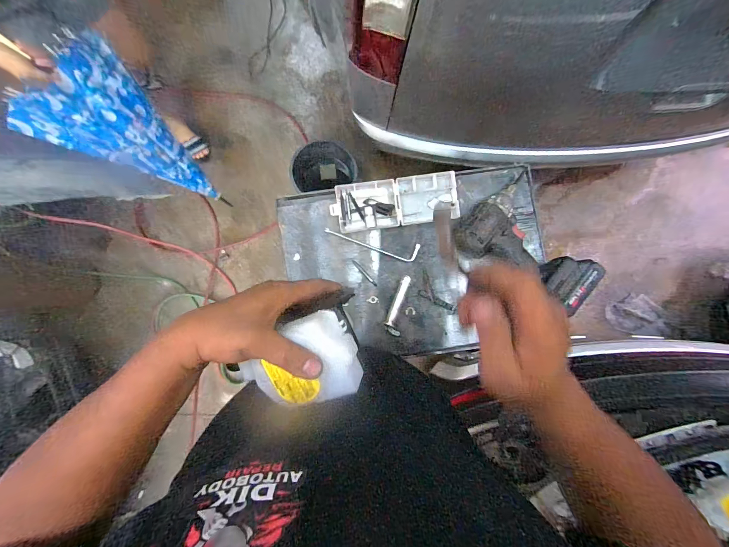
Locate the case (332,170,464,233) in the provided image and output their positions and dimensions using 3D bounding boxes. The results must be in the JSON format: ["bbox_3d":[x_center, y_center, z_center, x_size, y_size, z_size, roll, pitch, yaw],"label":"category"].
[{"bbox_3d":[0.059,-0.131,0.596,0.226,0.019,0.086,-8,86,-3],"label":"case"}]

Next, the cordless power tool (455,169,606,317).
[{"bbox_3d":[0.283,-0.037,0.569,0.184,0.061,0.235,-36,88,-5],"label":"cordless power tool"}]

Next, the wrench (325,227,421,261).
[{"bbox_3d":[0.013,-0.054,0.597,0.177,0.009,0.034,11,85,-1],"label":"wrench"}]

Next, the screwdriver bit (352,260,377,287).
[{"bbox_3d":[0.000,0.000,0.599,0.007,0.004,0.063,-43,88,-5],"label":"screwdriver bit"}]

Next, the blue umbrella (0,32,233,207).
[{"bbox_3d":[-0.671,-0.398,0.869,0.181,0.638,0.271,32,84,37],"label":"blue umbrella"}]

